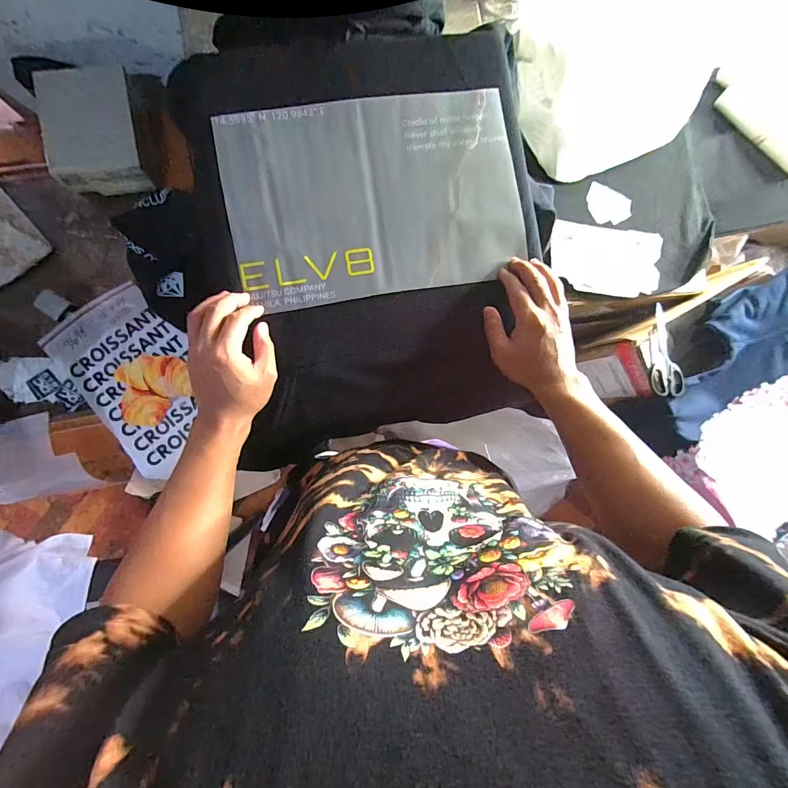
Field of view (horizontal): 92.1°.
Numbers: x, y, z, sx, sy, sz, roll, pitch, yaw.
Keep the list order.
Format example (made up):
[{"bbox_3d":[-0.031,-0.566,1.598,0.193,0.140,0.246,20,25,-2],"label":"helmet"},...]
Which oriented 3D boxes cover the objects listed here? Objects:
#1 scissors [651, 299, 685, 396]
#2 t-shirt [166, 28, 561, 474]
[{"bbox_3d":[0.527,-0.082,0.727,0.060,0.014,0.176,7,81,-3],"label":"scissors"},{"bbox_3d":[-0.014,-0.194,0.458,0.406,0.023,0.463,-12,88,-6],"label":"t-shirt"}]

